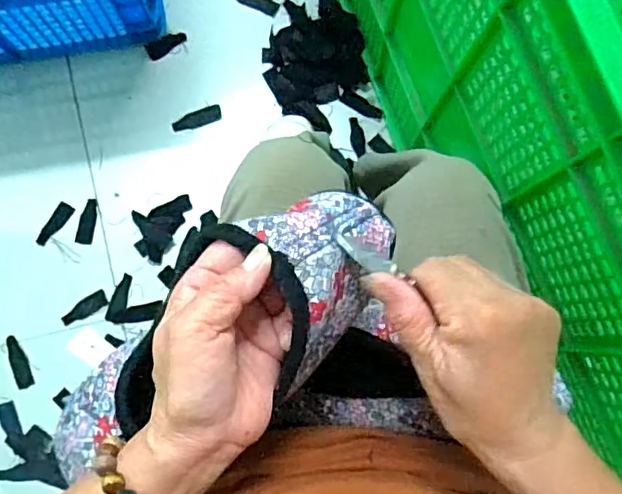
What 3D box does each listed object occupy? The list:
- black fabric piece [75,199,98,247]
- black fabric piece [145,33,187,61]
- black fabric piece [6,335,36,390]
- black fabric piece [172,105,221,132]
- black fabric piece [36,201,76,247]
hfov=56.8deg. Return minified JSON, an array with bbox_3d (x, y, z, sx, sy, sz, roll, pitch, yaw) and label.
[{"bbox_3d":[-0.342,-0.038,0.881,0.026,0.004,0.071,7,80,-7],"label":"black fabric piece"},{"bbox_3d":[-0.233,-0.326,0.931,0.067,0.012,0.027,-24,83,-6],"label":"black fabric piece"},{"bbox_3d":[-0.428,0.169,0.844,0.024,0.004,0.078,-20,85,-15],"label":"black fabric piece"},{"bbox_3d":[-0.181,-0.204,0.917,0.080,0.009,0.024,-19,83,-5],"label":"black fabric piece"},{"bbox_3d":[-0.390,-0.034,0.875,0.025,0.005,0.073,32,82,3],"label":"black fabric piece"}]

